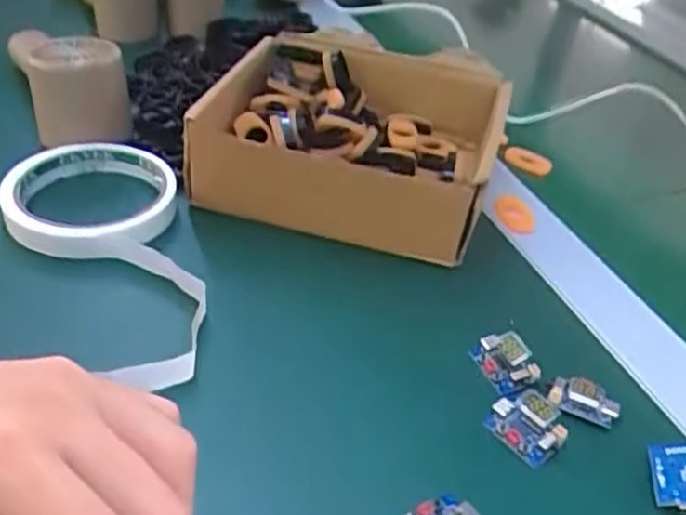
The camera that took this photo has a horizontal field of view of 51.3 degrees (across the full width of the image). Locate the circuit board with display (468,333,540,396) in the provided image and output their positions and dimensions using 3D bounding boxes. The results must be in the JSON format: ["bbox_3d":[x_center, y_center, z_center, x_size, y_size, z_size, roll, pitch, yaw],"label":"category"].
[{"bbox_3d":[0.075,0.046,0.330,0.022,0.012,0.030,-14,41,-22],"label":"circuit board with display"}]

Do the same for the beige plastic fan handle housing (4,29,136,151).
[{"bbox_3d":[-0.166,-0.106,0.448,0.063,0.054,0.060,-8,40,-15],"label":"beige plastic fan handle housing"}]

